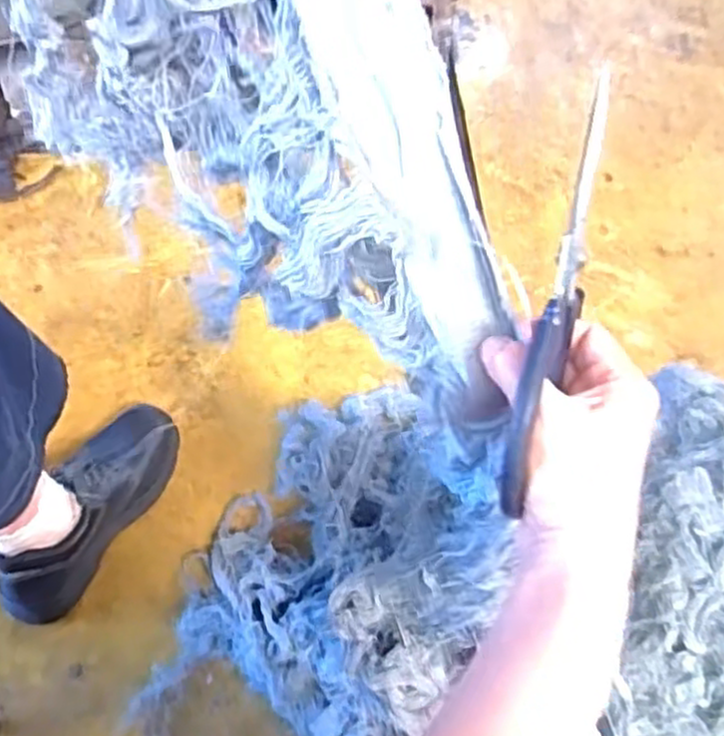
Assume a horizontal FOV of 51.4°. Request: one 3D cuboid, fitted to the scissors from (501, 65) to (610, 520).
[{"bbox_3d":[0.089,-0.029,0.333,0.021,0.037,0.188,14,90,4],"label":"scissors"}]

